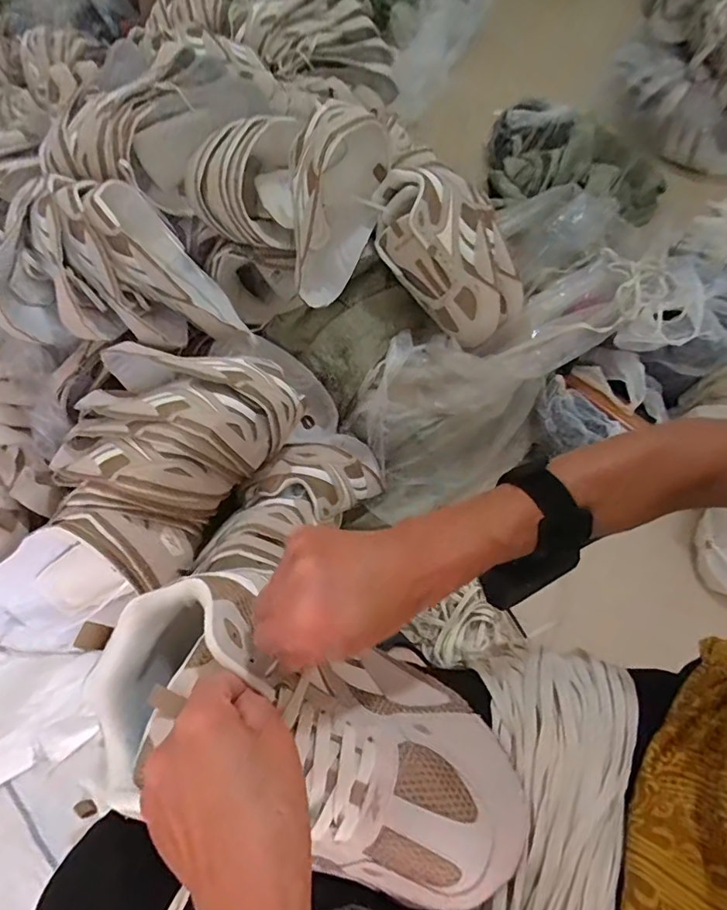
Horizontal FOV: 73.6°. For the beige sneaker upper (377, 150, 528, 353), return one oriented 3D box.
[{"bbox_3d":[0.132,-0.313,0.755,0.163,0.284,0.100,-42,24,13],"label":"beige sneaker upper"}]

